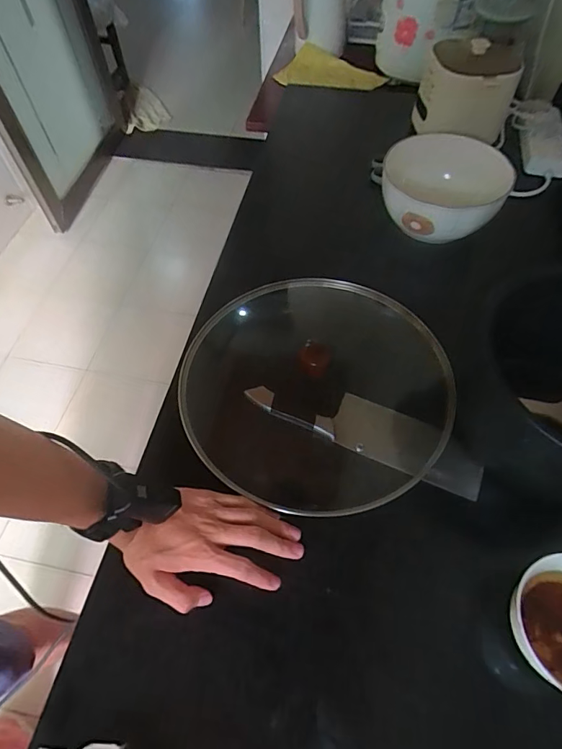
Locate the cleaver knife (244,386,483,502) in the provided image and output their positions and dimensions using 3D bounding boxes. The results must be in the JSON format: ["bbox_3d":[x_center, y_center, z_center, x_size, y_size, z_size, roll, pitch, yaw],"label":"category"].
[{"bbox_3d":[0.098,0.063,0.507,0.275,0.022,0.066,20,61,11],"label":"cleaver knife"}]

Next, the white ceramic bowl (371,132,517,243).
[{"bbox_3d":[0.224,-0.274,0.645,0.190,0.103,0.158,29,63,18],"label":"white ceramic bowl"}]

